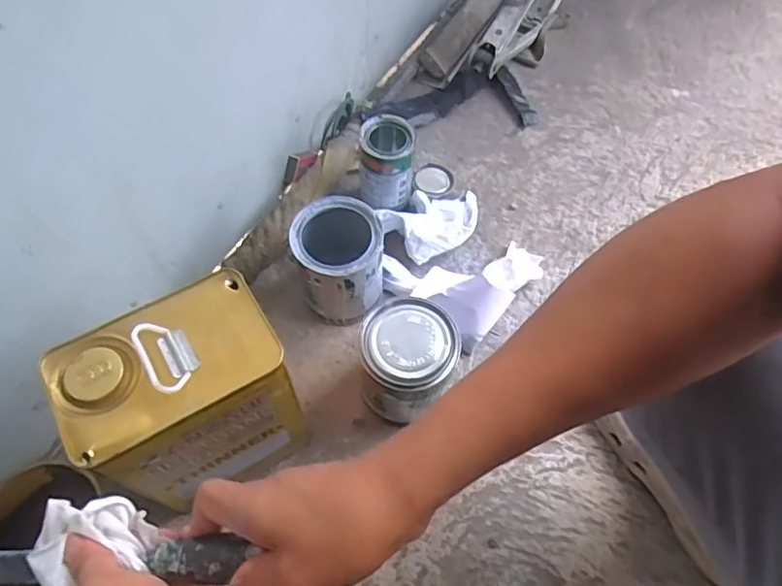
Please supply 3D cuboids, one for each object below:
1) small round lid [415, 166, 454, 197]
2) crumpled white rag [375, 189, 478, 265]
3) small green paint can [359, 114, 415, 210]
[{"bbox_3d":[0.063,-0.164,0.835,0.053,0.015,0.059,10,62,3],"label":"small round lid"},{"bbox_3d":[0.066,-0.104,0.784,0.141,0.056,0.106,-33,68,-18],"label":"crumpled white rag"},{"bbox_3d":[-0.006,-0.166,0.767,0.069,0.126,0.069,1,62,-2],"label":"small green paint can"}]

